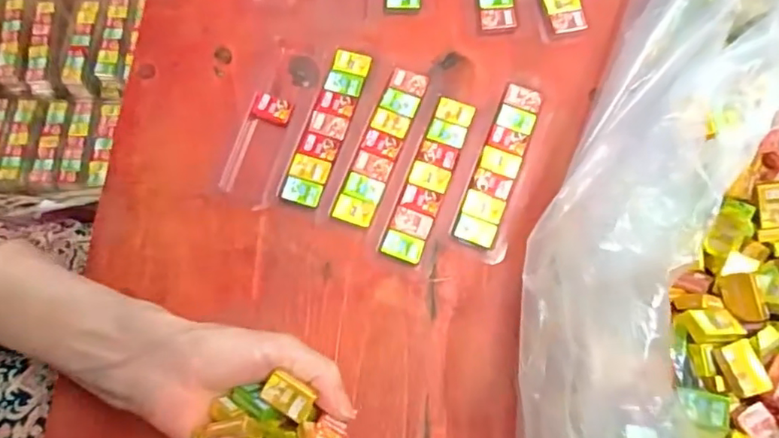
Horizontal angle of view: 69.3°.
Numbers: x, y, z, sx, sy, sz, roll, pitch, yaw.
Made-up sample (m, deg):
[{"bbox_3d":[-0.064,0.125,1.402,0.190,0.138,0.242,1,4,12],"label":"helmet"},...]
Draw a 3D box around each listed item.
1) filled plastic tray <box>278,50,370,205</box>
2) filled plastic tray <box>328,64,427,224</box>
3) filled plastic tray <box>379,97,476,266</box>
[{"bbox_3d":[-0.043,-0.064,0.391,0.029,0.005,0.118,17,74,7],"label":"filled plastic tray"},{"bbox_3d":[-0.005,-0.052,0.384,0.026,0.004,0.120,20,75,8],"label":"filled plastic tray"},{"bbox_3d":[0.027,-0.027,0.380,0.027,0.006,0.119,20,75,8],"label":"filled plastic tray"}]

